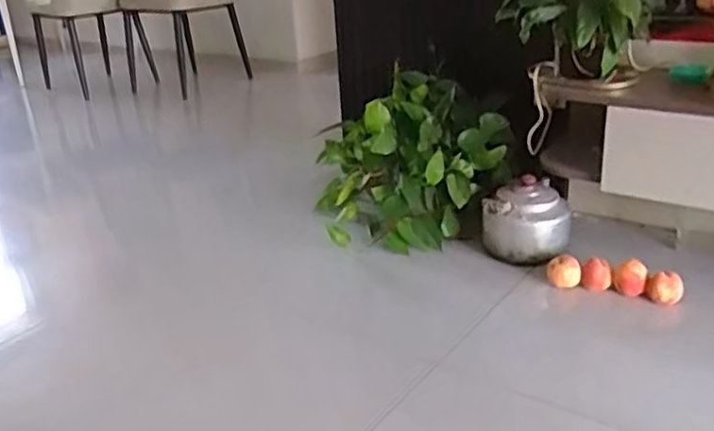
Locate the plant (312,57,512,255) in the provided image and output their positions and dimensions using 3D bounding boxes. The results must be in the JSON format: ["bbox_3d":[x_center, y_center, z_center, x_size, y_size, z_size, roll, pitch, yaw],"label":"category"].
[{"bbox_3d":[0.127,-0.150,1.818,0.439,0.327,0.400,-6,24,-5],"label":"plant"}]

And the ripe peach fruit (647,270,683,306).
[{"bbox_3d":[0.620,0.149,1.441,0.065,0.055,0.053,9,27,26],"label":"ripe peach fruit"}]

